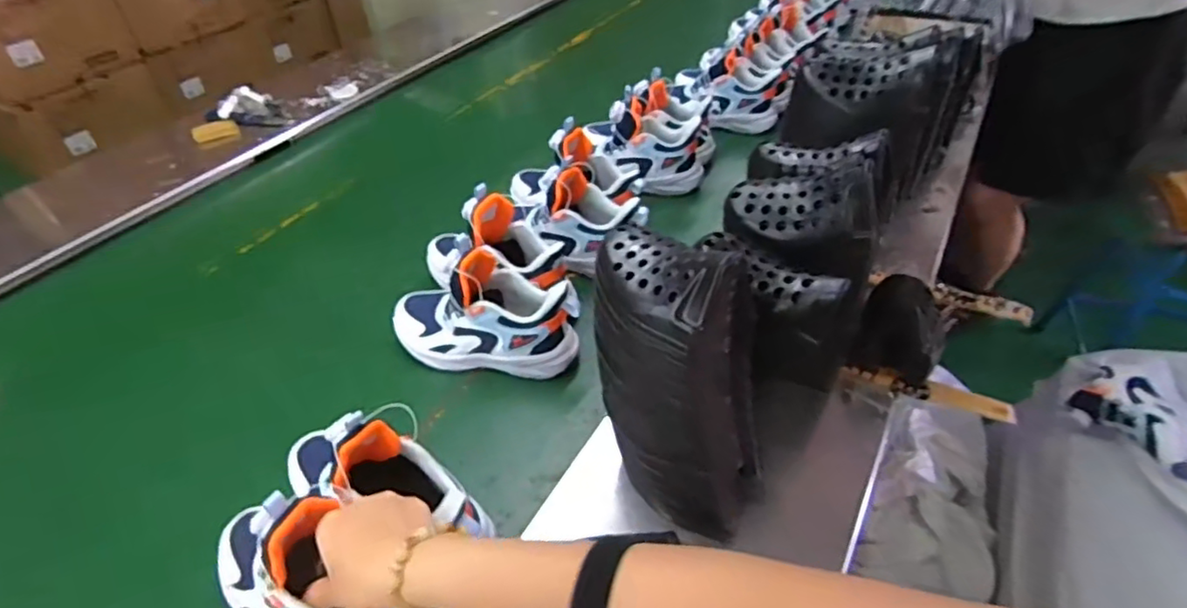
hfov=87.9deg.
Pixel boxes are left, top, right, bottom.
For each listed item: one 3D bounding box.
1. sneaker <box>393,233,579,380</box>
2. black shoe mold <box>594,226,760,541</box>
[{"bbox_3d":[-0.121,0.003,0.658,0.207,0.119,0.082,9,42,13],"label":"sneaker"},{"bbox_3d":[0.068,0.067,0.463,0.095,0.236,0.091,-17,20,-16],"label":"black shoe mold"}]

